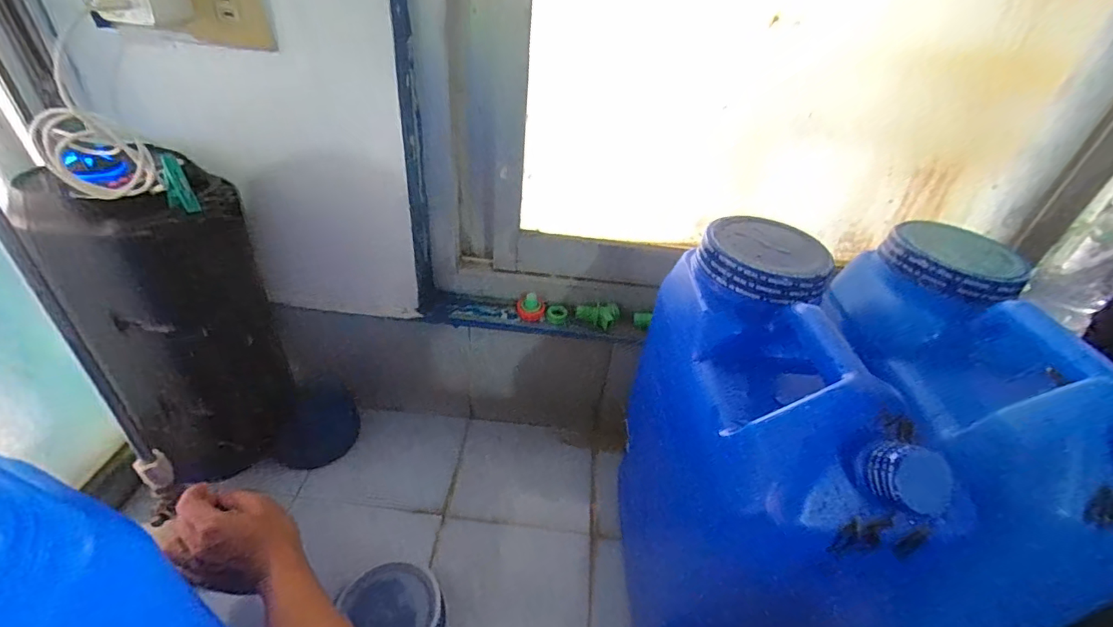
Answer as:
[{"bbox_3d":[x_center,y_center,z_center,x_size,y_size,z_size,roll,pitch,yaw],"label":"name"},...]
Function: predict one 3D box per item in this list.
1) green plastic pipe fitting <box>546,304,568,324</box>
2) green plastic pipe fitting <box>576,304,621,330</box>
[{"bbox_3d":[0.001,0.002,0.709,0.027,0.021,0.024,-18,44,-28],"label":"green plastic pipe fitting"},{"bbox_3d":[0.059,-0.001,0.692,0.060,0.026,0.025,14,38,8],"label":"green plastic pipe fitting"}]

